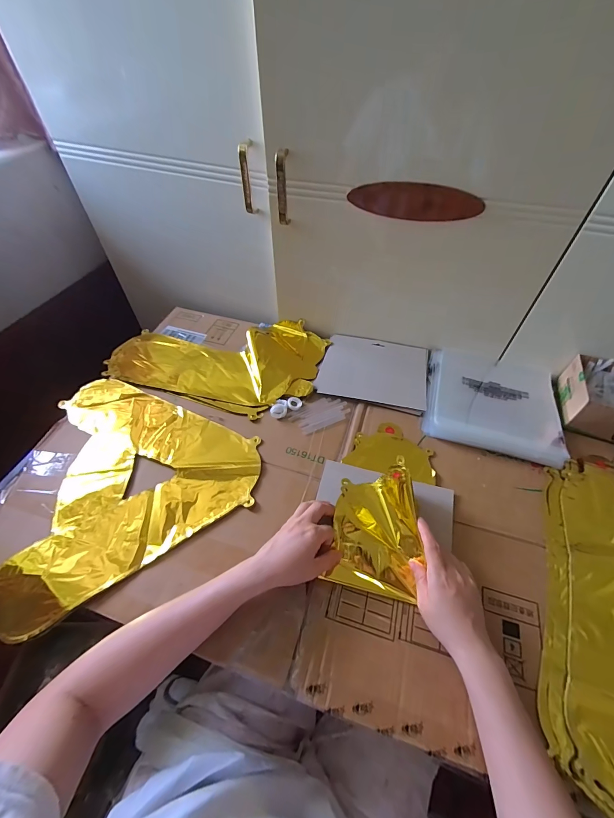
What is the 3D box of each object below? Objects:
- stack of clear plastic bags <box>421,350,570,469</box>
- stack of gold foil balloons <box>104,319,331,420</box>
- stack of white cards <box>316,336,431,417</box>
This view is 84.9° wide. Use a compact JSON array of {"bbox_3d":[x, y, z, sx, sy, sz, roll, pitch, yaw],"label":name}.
[{"bbox_3d":[0.330,-0.018,0.599,0.227,0.021,0.217,15,53,11],"label":"stack of clear plastic bags"},{"bbox_3d":[-0.173,-0.118,0.664,0.391,0.024,0.247,16,53,11],"label":"stack of gold foil balloons"},{"bbox_3d":[0.128,-0.075,0.642,0.200,0.015,0.158,11,52,8],"label":"stack of white cards"}]

